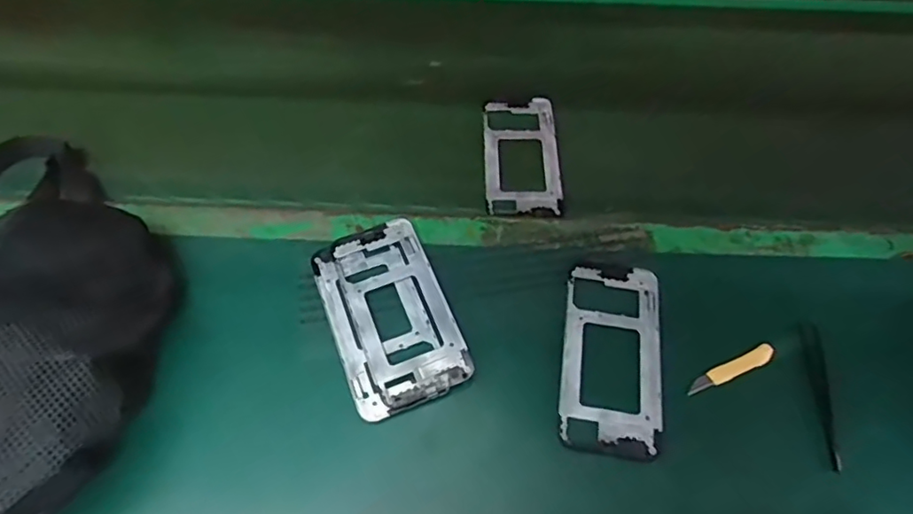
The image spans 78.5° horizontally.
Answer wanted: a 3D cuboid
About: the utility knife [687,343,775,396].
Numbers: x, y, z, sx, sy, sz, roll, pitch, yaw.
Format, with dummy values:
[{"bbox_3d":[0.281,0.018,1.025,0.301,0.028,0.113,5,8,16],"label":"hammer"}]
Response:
[{"bbox_3d":[0.214,0.088,0.436,0.079,0.011,0.014,-19,61,-12],"label":"utility knife"}]

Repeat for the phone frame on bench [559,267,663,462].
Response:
[{"bbox_3d":[0.122,0.075,0.442,0.077,0.005,0.158,10,59,5],"label":"phone frame on bench"}]

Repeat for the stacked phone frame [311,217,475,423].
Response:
[{"bbox_3d":[-0.055,0.044,0.454,0.092,0.018,0.159,-19,61,-12],"label":"stacked phone frame"}]

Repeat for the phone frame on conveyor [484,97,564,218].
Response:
[{"bbox_3d":[0.066,-0.108,0.567,0.073,0.012,0.149,1,59,-1],"label":"phone frame on conveyor"}]

